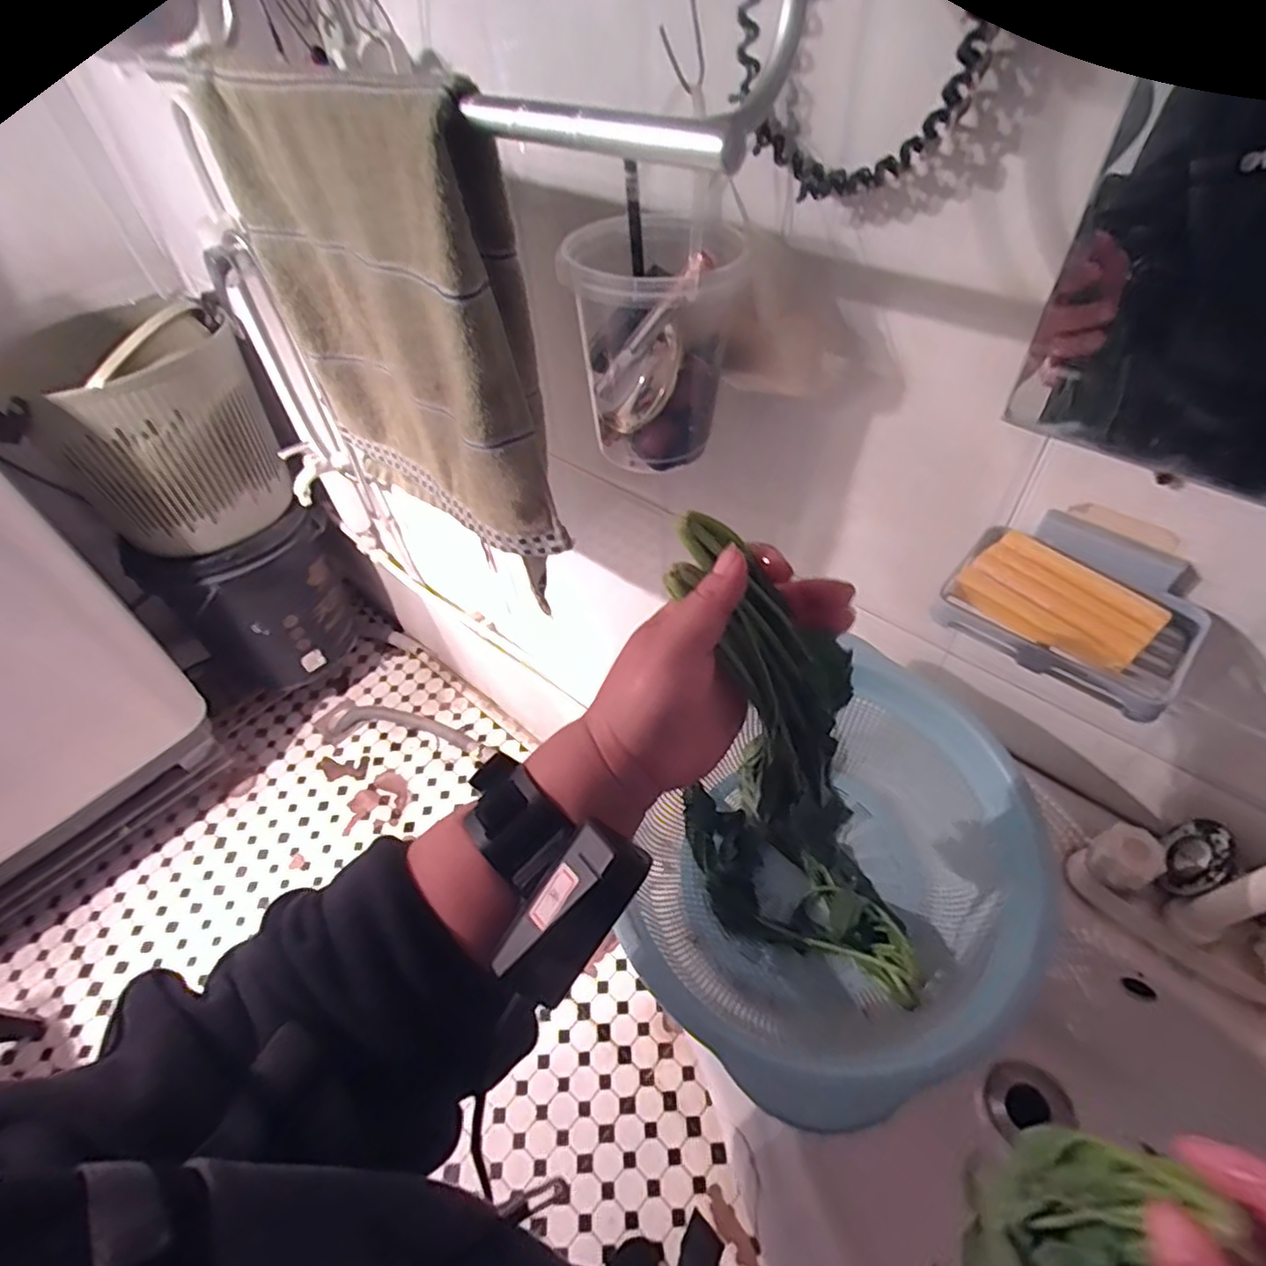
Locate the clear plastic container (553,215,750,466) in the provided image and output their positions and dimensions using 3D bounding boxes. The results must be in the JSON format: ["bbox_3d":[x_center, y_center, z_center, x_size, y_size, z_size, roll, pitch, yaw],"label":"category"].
[{"bbox_3d":[0.020,-0.205,0.460,0.109,0.138,0.121,7,51,12],"label":"clear plastic container"}]

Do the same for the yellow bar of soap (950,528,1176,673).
[{"bbox_3d":[0.251,-0.018,0.386,0.053,0.021,0.096,-35,55,-22],"label":"yellow bar of soap"}]

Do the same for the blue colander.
[{"bbox_3d":[0.135,0.181,0.467,0.264,0.130,0.257,-13,50,-5],"label":"blue colander"}]

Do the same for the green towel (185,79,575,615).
[{"bbox_3d":[-0.176,-0.228,0.500,0.075,0.297,0.300,-37,56,-23],"label":"green towel"}]

